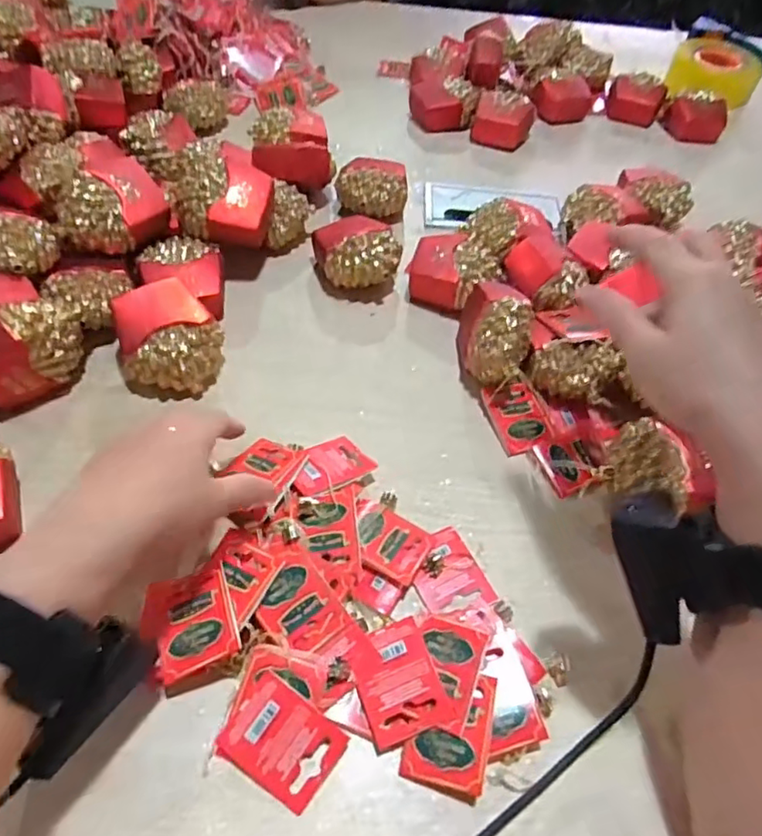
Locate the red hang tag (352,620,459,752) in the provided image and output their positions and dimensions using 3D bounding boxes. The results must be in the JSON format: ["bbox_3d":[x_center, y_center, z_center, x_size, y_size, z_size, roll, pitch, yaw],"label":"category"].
[{"bbox_3d":[0.010,0.151,0.340,0.046,0.006,0.060,-21,64,-7],"label":"red hang tag"}]

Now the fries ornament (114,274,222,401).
[{"bbox_3d":[-0.162,-0.060,0.460,0.073,0.059,0.068,-15,56,-16],"label":"fries ornament"}]

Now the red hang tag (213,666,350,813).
[{"bbox_3d":[-0.053,0.176,0.323,0.058,0.005,0.046,34,68,8],"label":"red hang tag"}]

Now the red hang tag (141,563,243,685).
[{"bbox_3d":[-0.112,0.117,0.347,0.050,0.006,0.059,-24,50,-8],"label":"red hang tag"}]

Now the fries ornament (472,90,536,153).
[{"bbox_3d":[0.152,-0.370,0.739,0.071,0.047,0.061,14,53,5],"label":"fries ornament"}]

